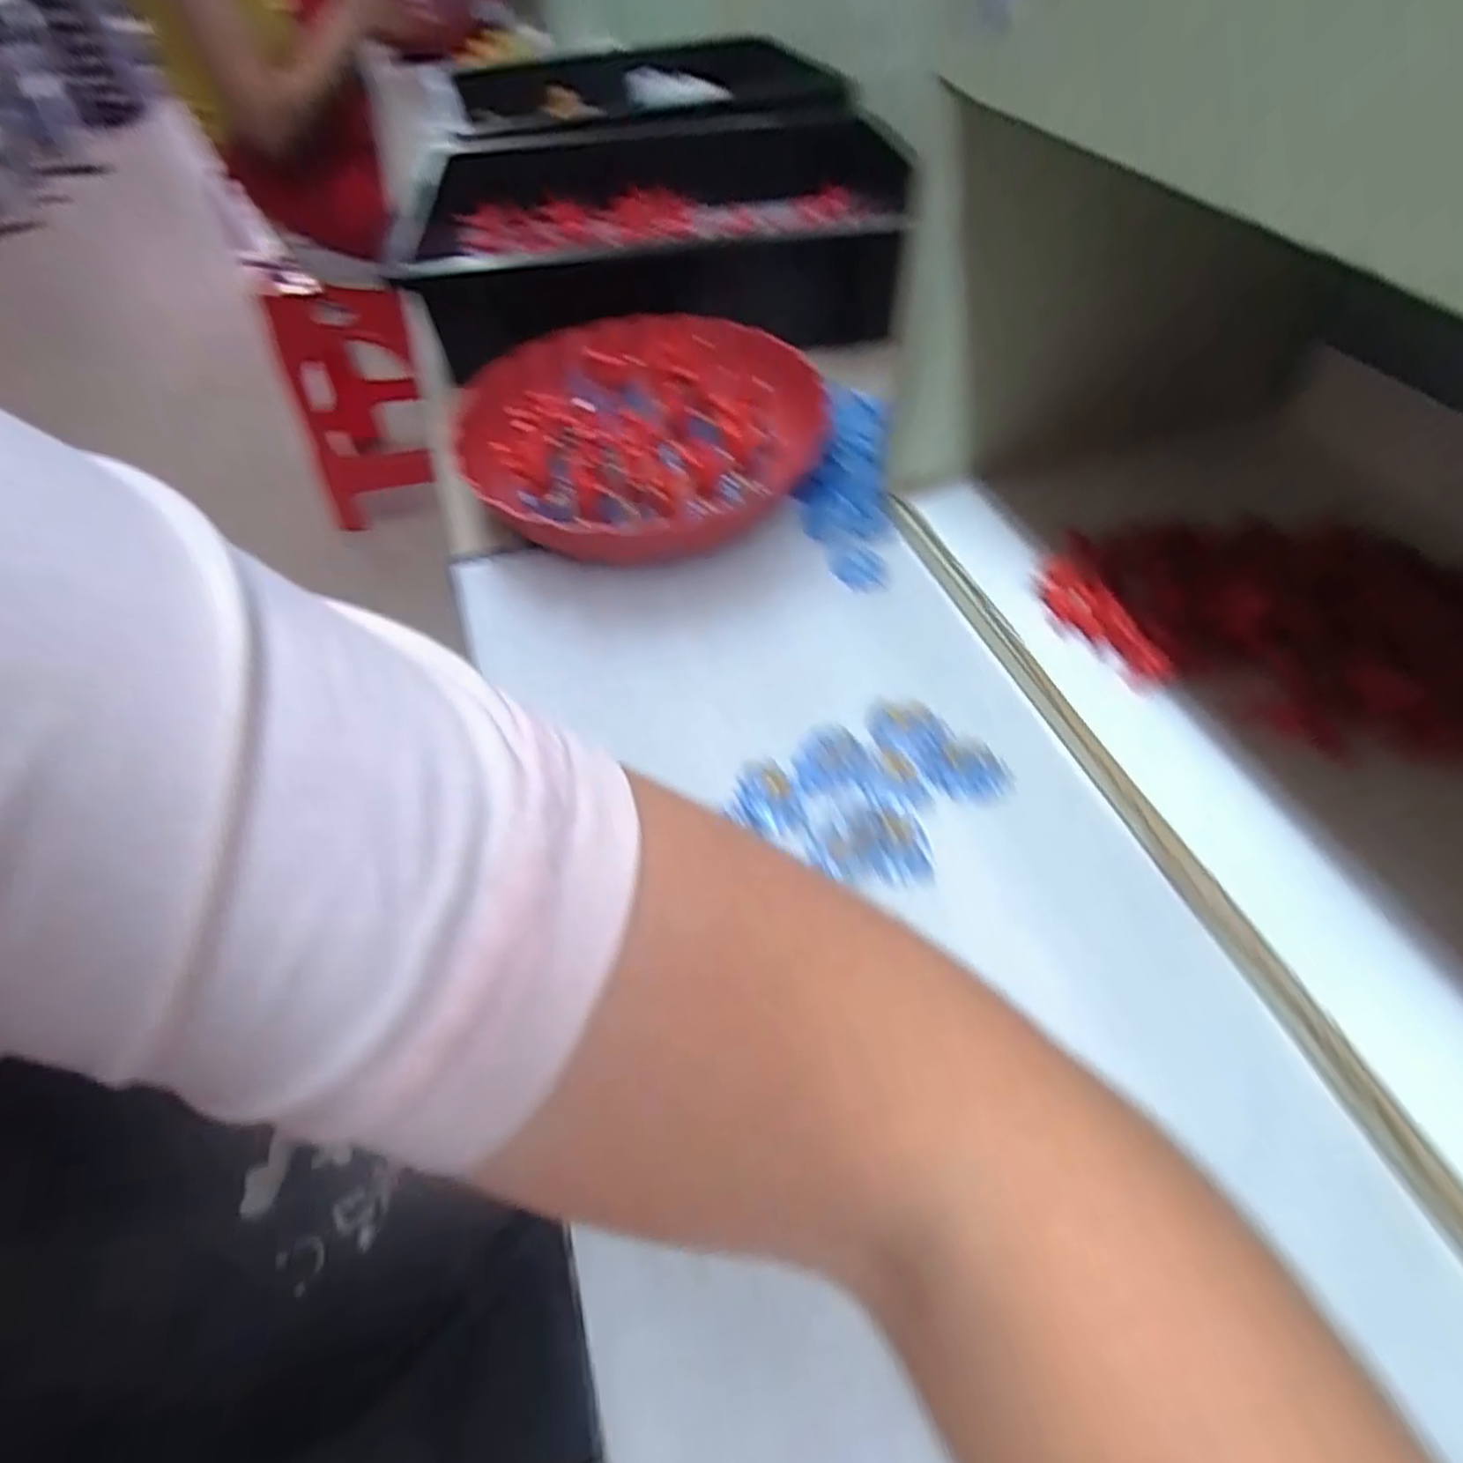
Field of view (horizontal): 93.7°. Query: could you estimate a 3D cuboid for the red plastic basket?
[{"bbox_3d":[-0.067,-0.210,0.485,0.228,0.076,0.209,0,53,0],"label":"red plastic basket"}]

